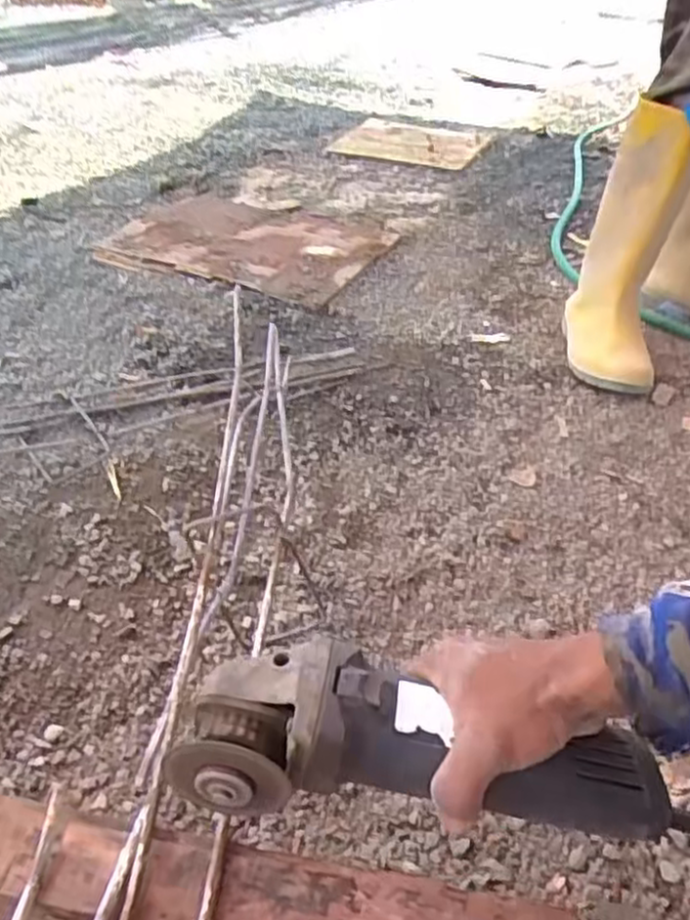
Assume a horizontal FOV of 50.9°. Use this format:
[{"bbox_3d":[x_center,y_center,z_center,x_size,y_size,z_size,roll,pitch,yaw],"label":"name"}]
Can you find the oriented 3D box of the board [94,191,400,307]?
[{"bbox_3d":[-0.176,-0.418,1.372,0.468,0.026,0.424,15,38,11],"label":"board"}]

